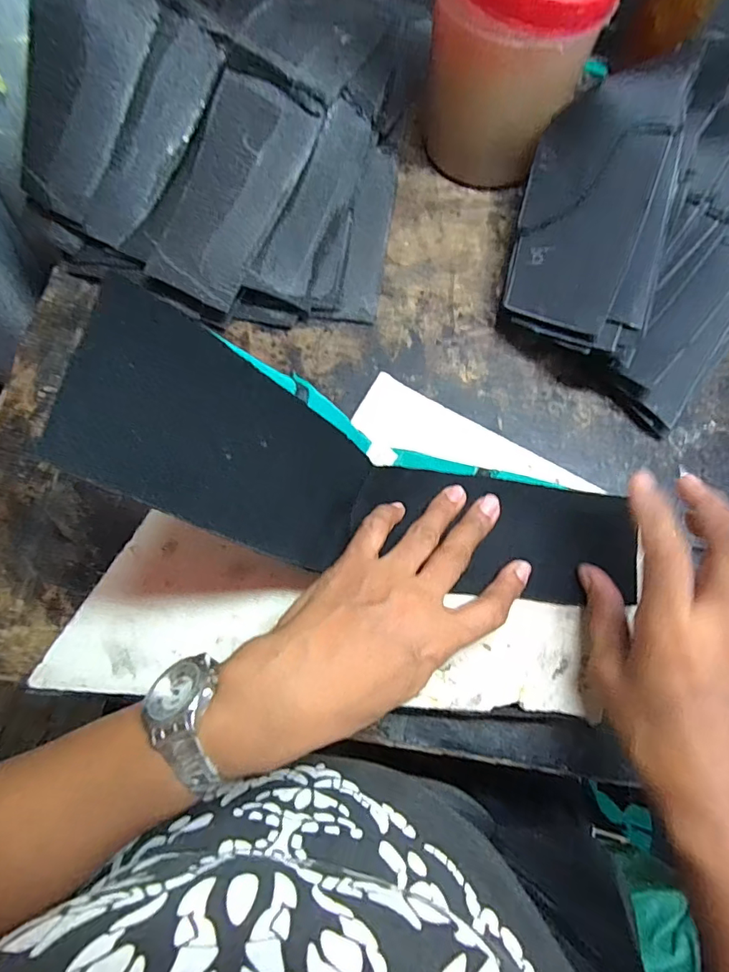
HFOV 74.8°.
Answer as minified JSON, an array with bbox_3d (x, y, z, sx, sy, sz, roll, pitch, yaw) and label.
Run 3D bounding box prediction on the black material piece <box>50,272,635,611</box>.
[{"bbox_3d":[0.014,0.007,0.251,0.298,0.079,0.075,18,76,-29],"label":"black material piece"}]

